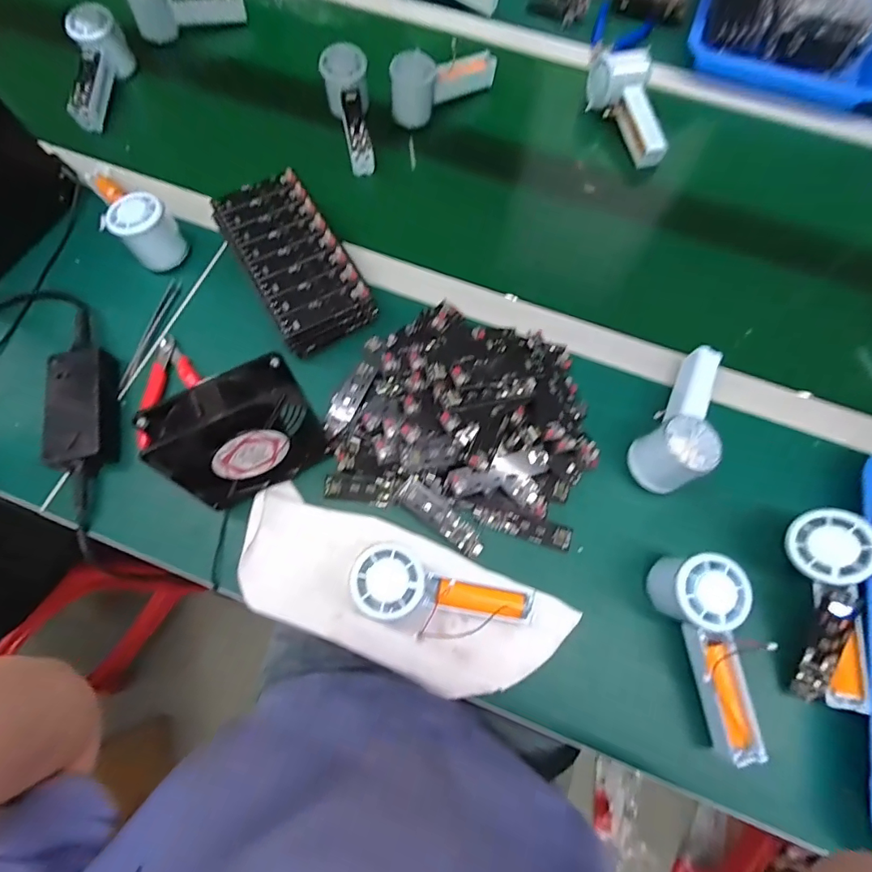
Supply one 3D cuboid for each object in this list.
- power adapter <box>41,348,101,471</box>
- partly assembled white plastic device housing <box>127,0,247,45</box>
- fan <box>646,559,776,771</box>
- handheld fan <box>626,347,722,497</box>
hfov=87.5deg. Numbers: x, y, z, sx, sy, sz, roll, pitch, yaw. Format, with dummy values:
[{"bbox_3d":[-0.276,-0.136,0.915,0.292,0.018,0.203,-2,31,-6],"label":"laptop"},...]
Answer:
[{"bbox_3d":[-0.340,-0.025,0.439,0.048,0.036,0.115,-10,71,-3],"label":"power adapter"},{"bbox_3d":[-0.344,-0.599,0.634,0.150,0.068,0.040,-24,73,-25],"label":"partly assembled white plastic device housing"},{"bbox_3d":[0.223,0.168,0.357,0.055,0.053,0.150,-15,71,-5],"label":"fan"},{"bbox_3d":[0.241,-0.019,0.423,0.063,0.054,0.152,34,74,11],"label":"handheld fan"}]

